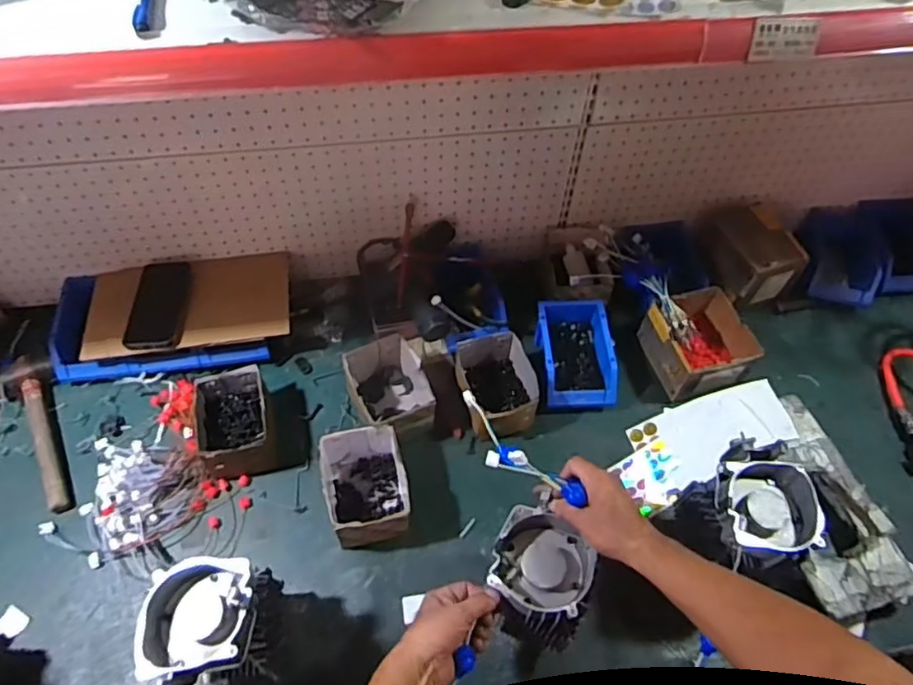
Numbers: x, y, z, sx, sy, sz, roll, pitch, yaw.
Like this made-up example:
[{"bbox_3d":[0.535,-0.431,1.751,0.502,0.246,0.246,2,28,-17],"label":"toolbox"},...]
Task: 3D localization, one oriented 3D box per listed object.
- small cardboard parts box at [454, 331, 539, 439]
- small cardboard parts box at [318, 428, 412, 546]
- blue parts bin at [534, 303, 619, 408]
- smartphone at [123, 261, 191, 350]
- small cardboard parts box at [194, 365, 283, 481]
[{"bbox_3d":[0.067,0.067,1.026,0.124,0.070,0.171,-11,57,-9],"label":"small cardboard parts box"},{"bbox_3d":[-0.131,0.211,0.911,0.116,0.093,0.156,-15,57,-12],"label":"small cardboard parts box"},{"bbox_3d":[0.203,0.017,1.059,0.123,0.062,0.190,-1,56,-2],"label":"blue parts bin"},{"bbox_3d":[-0.502,-0.064,1.039,0.086,0.011,0.187,-4,56,-4],"label":"smartphone"},{"bbox_3d":[-0.343,0.126,0.964,0.115,0.075,0.153,-15,57,-11],"label":"small cardboard parts box"}]

